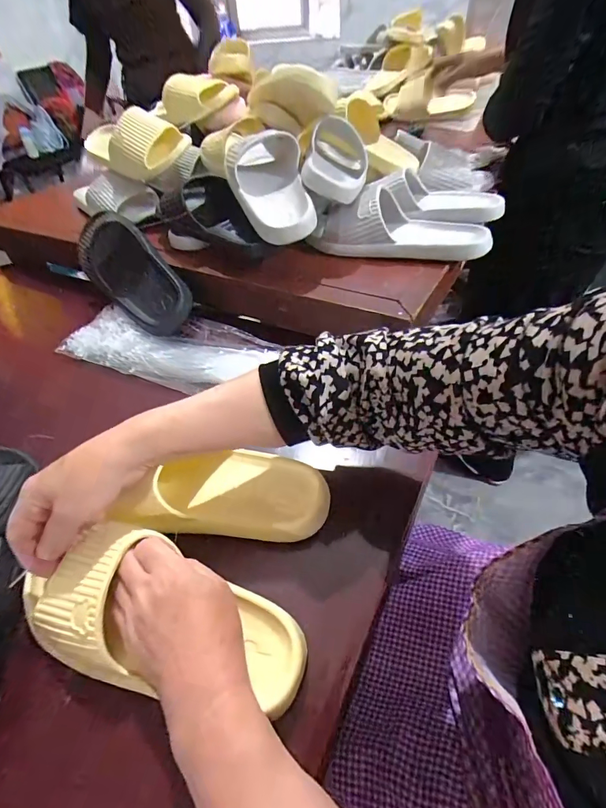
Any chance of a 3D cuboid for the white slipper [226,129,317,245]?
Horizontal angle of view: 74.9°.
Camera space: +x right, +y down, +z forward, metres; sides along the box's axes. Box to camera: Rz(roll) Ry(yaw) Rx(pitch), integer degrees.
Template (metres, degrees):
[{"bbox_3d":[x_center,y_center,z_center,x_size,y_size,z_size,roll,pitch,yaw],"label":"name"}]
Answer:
[{"bbox_3d":[-0.055,-0.332,0.580,0.104,0.085,0.275,-9,45,-4],"label":"white slipper"}]

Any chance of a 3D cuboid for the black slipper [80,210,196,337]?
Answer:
[{"bbox_3d":[-0.253,-0.193,0.607,0.199,0.071,0.090,48,59,0],"label":"black slipper"}]

